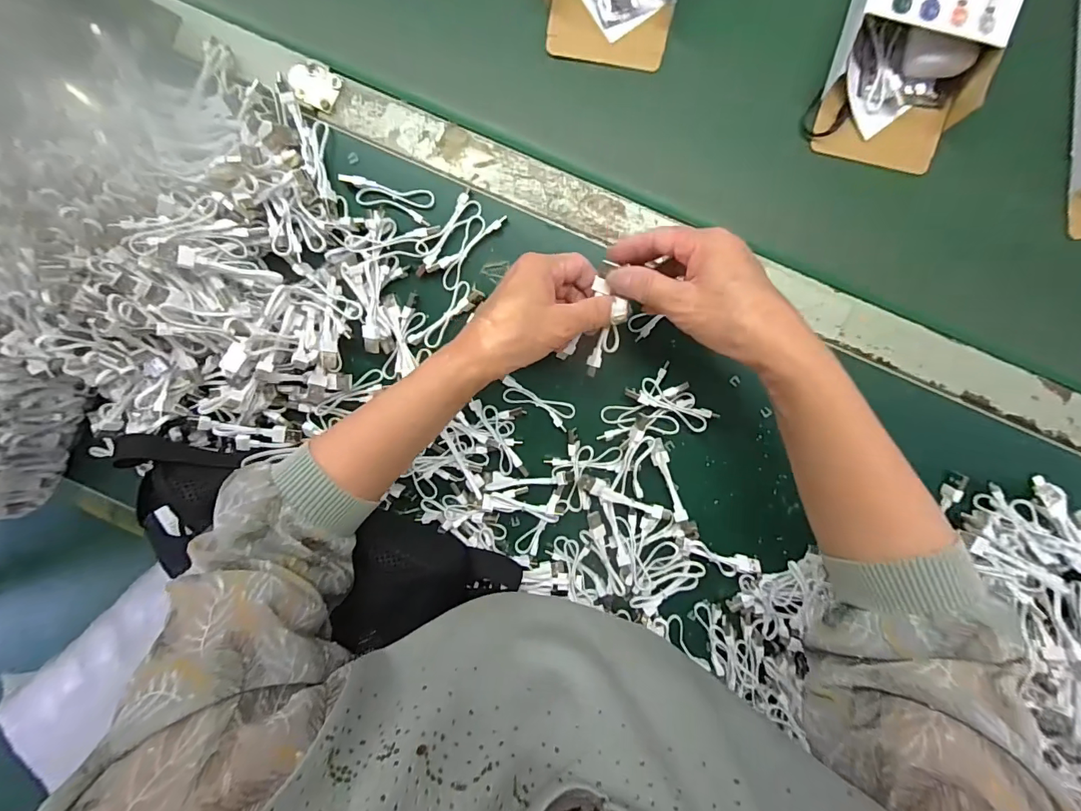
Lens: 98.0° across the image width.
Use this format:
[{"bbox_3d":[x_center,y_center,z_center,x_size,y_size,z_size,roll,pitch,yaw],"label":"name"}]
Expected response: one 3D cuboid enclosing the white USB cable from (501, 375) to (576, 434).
[{"bbox_3d":[-0.003,-0.002,0.405,0.066,0.009,0.022,28,101,6],"label":"white USB cable"}]

